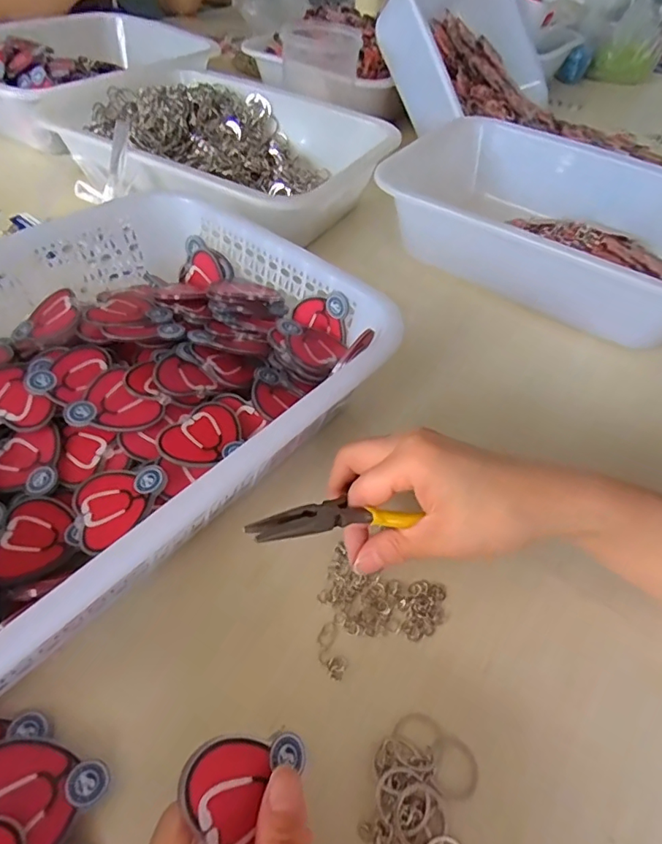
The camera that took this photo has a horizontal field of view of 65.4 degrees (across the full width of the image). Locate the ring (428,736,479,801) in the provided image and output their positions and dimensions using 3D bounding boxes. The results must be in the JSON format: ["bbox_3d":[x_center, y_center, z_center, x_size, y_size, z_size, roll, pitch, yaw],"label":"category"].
[{"bbox_3d":[0.058,0.164,0.244,0.024,0.006,0.025,3,49,-4],"label":"ring"}]

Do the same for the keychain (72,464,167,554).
[{"bbox_3d":[-0.119,0.044,0.293,0.053,0.004,0.049,-27,53,-8],"label":"keychain"}]

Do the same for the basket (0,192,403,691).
[{"bbox_3d":[-0.156,-0.014,0.321,0.256,0.081,0.345,35,54,22],"label":"basket"}]

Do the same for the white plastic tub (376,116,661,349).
[{"bbox_3d":[0.230,-0.194,0.519,0.346,0.081,0.240,31,53,19],"label":"white plastic tub"}]

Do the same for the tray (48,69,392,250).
[{"bbox_3d":[-0.118,-0.301,0.568,0.317,0.062,0.251,26,51,16],"label":"tray"}]

